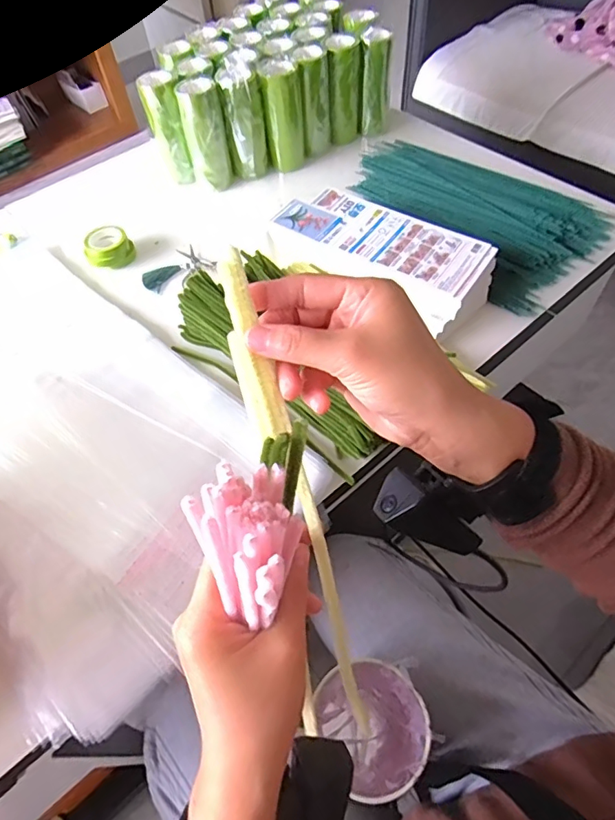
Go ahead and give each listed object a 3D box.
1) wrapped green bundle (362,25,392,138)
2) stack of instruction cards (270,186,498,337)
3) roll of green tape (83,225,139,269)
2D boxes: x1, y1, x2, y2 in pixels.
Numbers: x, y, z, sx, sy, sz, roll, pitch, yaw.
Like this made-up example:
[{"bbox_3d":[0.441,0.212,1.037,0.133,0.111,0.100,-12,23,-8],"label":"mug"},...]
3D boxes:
[{"bbox_3d":[0.117,-0.555,0.862,0.048,0.148,0.045,-1,56,3],"label":"wrapped green bundle"},{"bbox_3d":[0.094,-0.208,0.667,0.293,0.045,0.139,31,63,22],"label":"stack of instruction cards"},{"bbox_3d":[-0.289,-0.236,0.734,0.069,0.034,0.059,-31,60,-16],"label":"roll of green tape"}]

